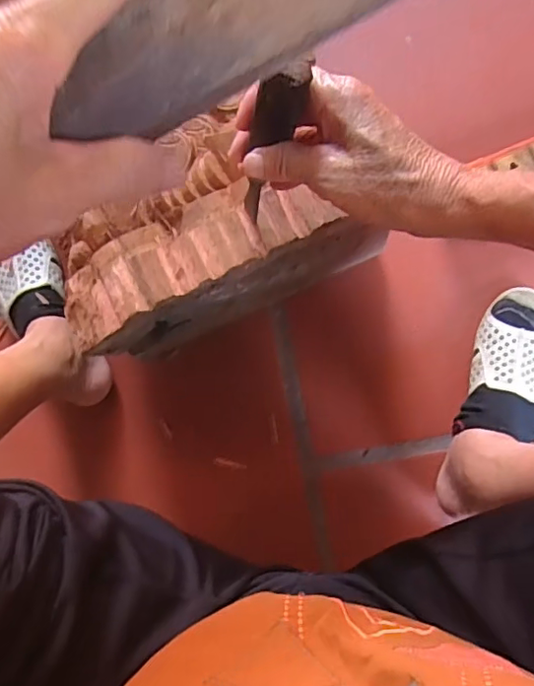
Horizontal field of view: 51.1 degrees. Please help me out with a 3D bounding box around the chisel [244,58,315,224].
[{"bbox_3d":[0.001,-0.116,0.343,0.025,0.146,0.016,-40,84,-18],"label":"chisel"}]

